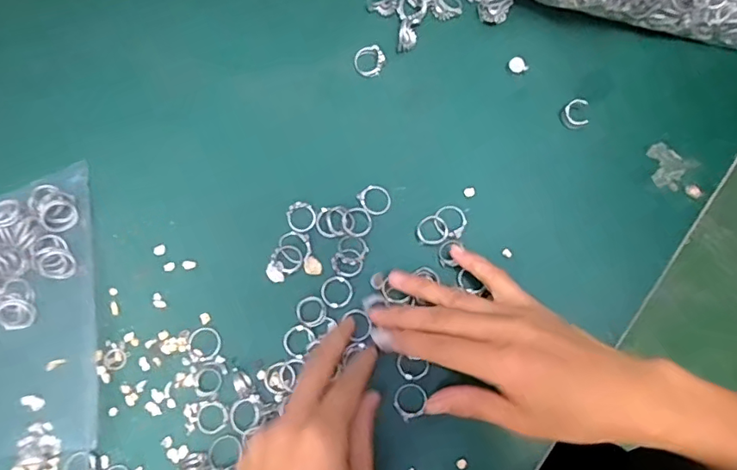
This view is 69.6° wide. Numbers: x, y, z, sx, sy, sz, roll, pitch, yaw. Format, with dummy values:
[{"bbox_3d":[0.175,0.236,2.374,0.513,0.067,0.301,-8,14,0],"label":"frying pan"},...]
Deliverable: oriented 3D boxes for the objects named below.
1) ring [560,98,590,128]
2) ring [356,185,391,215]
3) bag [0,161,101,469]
[{"bbox_3d":[0.145,-0.085,0.372,0.017,0.004,0.020,-2,93,18],"label":"ring"},{"bbox_3d":[0.005,-0.025,0.365,0.020,0.004,0.022,0,78,-1],"label":"ring"},{"bbox_3d":[-0.250,0.056,0.340,0.142,0.020,0.179,-8,78,-3],"label":"bag"}]

